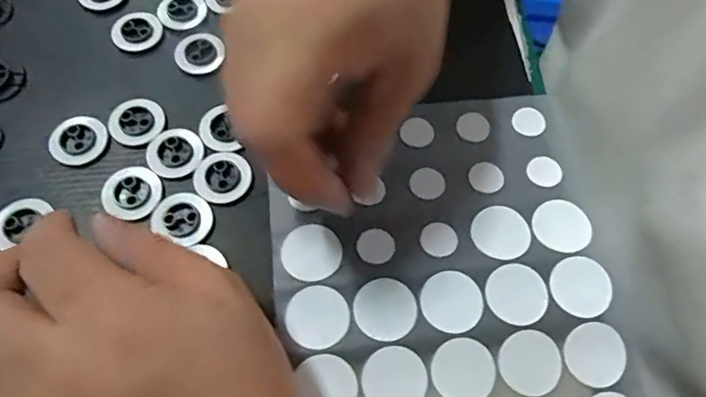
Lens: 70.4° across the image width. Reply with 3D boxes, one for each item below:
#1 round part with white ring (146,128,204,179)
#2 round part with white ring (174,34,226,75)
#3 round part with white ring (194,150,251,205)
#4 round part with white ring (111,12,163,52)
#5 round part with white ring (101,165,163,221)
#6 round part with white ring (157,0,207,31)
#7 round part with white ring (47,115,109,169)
[{"bbox_3d":[-0.091,-0.024,0.255,0.027,0.004,0.026,1,65,-2],"label":"round part with white ring"},{"bbox_3d":[-0.087,-0.083,0.283,0.026,0.004,0.026,1,65,-2],"label":"round part with white ring"},{"bbox_3d":[-0.066,-0.012,0.250,0.027,0.004,0.029,1,65,-2],"label":"round part with white ring"},{"bbox_3d":[-0.125,-0.097,0.288,0.025,0.004,0.027,1,65,-2],"label":"round part with white ring"},{"bbox_3d":[-0.108,-0.004,0.247,0.026,0.007,0.026,1,65,-2],"label":"round part with white ring"},{"bbox_3d":[-0.101,-0.112,0.296,0.027,0.004,0.028,1,65,-2],"label":"round part with white ring"},{"bbox_3d":[-0.142,-0.030,0.259,0.028,0.007,0.025,-41,73,-18],"label":"round part with white ring"}]

